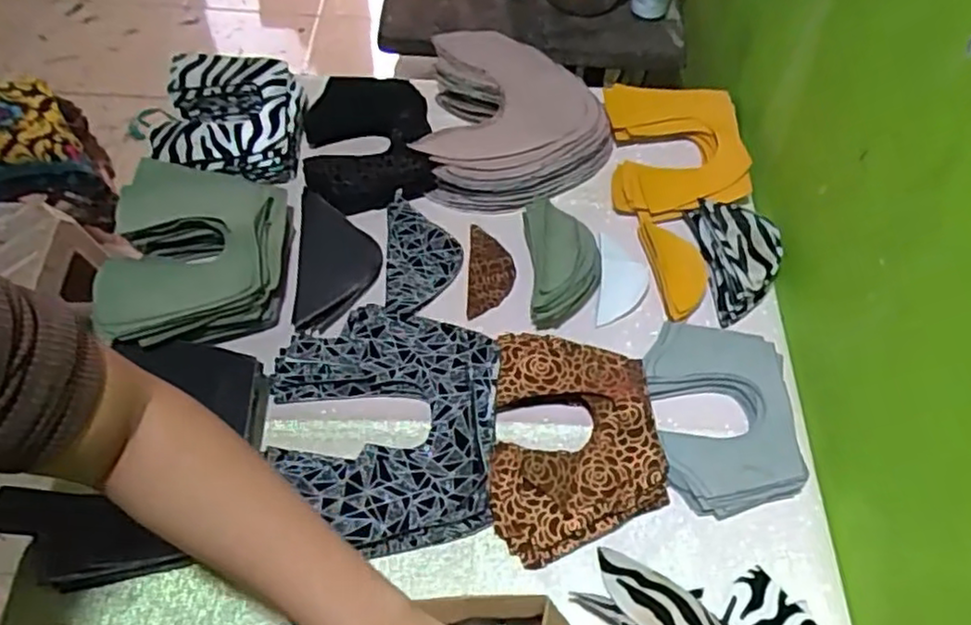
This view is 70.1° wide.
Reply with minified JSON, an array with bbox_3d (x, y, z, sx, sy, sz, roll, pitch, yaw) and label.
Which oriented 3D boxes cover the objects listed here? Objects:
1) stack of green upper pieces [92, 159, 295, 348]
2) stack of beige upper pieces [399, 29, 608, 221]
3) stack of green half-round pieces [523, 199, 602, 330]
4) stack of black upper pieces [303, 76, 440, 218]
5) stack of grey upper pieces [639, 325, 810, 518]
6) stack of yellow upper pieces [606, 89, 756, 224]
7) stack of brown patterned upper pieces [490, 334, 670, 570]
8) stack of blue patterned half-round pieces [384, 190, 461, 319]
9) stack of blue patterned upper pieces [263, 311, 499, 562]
[{"bbox_3d":[-0.256,-0.051,0.630,0.143,0.062,0.183,-6,58,-7],"label":"stack of green upper pieces"},{"bbox_3d":[0.026,-0.203,0.739,0.201,0.071,0.191,0,57,-3],"label":"stack of beige upper pieces"},{"bbox_3d":[0.074,-0.051,0.653,0.068,0.056,0.120,-1,57,-4],"label":"stack of green half-round pieces"},{"bbox_3d":[-0.127,-0.181,0.739,0.132,0.045,0.163,-6,58,-7],"label":"stack of black upper pieces"},{"bbox_3d":[0.196,0.082,0.578,0.110,0.029,0.163,-1,57,-3],"label":"stack of grey upper pieces"},{"bbox_3d":[0.203,-0.176,0.745,0.135,0.044,0.175,2,57,-2],"label":"stack of yellow upper pieces"},{"bbox_3d":[0.067,0.095,0.560,0.135,0.037,0.191,-4,58,-5],"label":"stack of brown patterned upper pieces"},{"bbox_3d":[-0.060,-0.054,0.668,0.070,0.020,0.148,-2,57,-4],"label":"stack of blue patterned half-round pieces"},{"bbox_3d":[-0.086,0.086,0.563,0.182,0.038,0.209,2,57,-1],"label":"stack of blue patterned upper pieces"}]

